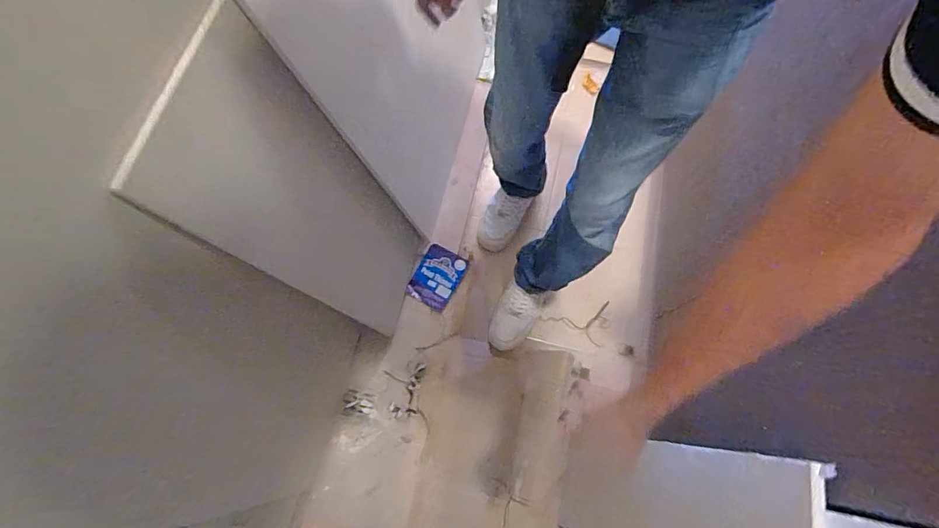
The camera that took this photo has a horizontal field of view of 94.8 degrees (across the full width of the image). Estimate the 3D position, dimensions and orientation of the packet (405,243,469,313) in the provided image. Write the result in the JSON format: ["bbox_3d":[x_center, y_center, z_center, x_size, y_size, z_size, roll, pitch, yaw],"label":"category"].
[{"bbox_3d":[-0.084,0.032,1.113,0.112,0.013,0.153,26,72,8],"label":"packet"}]

